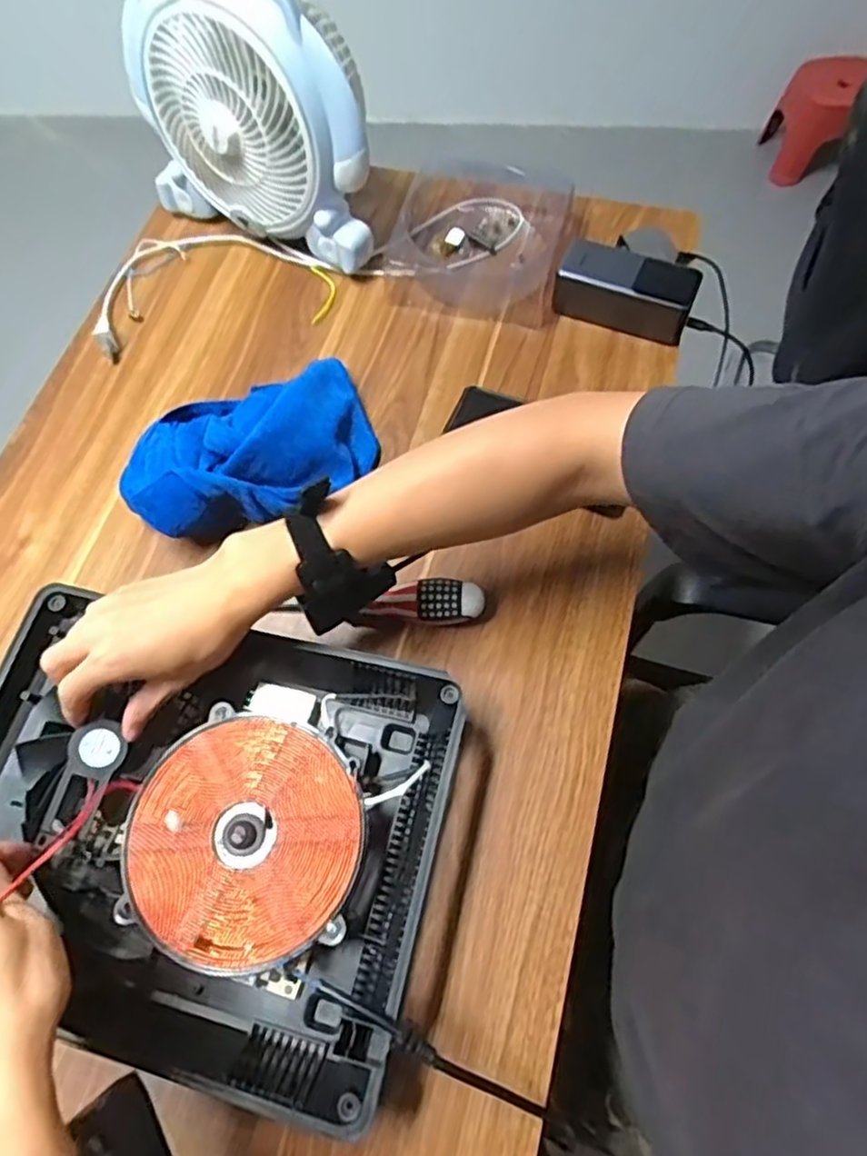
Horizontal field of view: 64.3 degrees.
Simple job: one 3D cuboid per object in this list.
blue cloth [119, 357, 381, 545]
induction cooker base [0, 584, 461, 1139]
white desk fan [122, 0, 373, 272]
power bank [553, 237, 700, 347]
[{"bbox_3d":[-0.158,-0.118,0.596,0.207,0.084,0.140,-19,66,-6],"label":"blue cloth"},{"bbox_3d":[-0.170,0.165,0.473,0.334,0.056,0.264,12,67,8],"label":"induction cooker base"},{"bbox_3d":[-0.173,-0.459,0.663,0.267,0.243,0.115,23,69,13],"label":"white desk fan"},{"bbox_3d":[0.186,-0.279,0.669,0.128,0.053,0.055,22,69,12],"label":"power bank"}]

